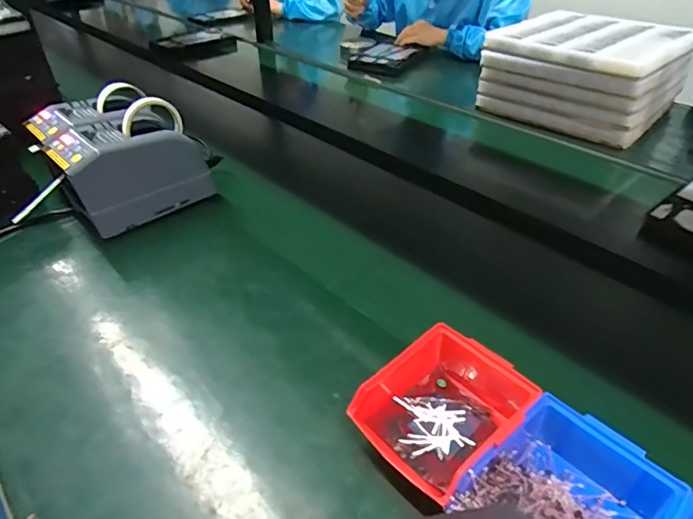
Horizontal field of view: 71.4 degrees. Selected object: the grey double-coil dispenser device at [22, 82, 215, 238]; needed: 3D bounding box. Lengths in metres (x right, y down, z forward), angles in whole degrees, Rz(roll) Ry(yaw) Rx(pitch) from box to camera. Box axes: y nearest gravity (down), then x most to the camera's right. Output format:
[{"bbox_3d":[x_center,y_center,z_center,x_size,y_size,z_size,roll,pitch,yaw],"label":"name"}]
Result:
[{"bbox_3d":[-0.369,-0.169,0.785,0.205,0.156,0.223,-30,47,-30],"label":"grey double-coil dispenser device"}]

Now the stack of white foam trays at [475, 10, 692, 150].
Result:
[{"bbox_3d":[0.515,-0.411,1.061,0.335,0.156,0.309,31,50,33],"label":"stack of white foam trays"}]

